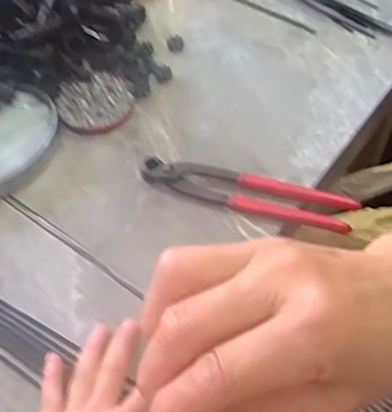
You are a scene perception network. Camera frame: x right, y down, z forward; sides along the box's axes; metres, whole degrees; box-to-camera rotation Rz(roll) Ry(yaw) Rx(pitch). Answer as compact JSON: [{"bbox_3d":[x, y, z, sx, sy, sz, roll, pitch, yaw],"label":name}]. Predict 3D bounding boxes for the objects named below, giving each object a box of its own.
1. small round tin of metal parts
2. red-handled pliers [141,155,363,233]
[{"bbox_3d":[-0.105,-0.110,0.606,0.078,0.014,0.071,-2,56,2],"label":"small round tin of metal parts"},{"bbox_3d":[0.047,-0.014,0.539,0.197,0.017,0.038,15,59,13],"label":"red-handled pliers"}]

